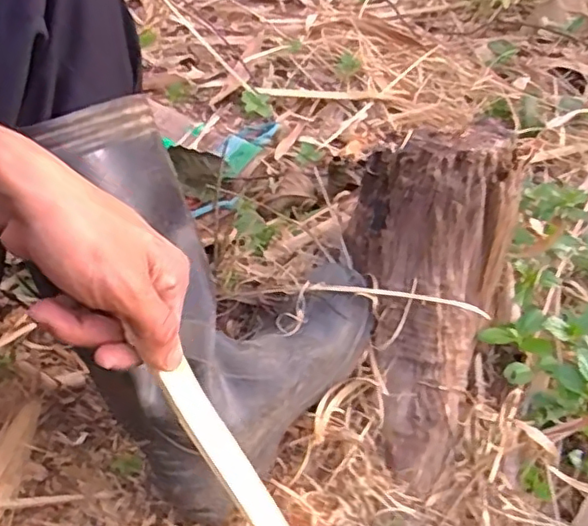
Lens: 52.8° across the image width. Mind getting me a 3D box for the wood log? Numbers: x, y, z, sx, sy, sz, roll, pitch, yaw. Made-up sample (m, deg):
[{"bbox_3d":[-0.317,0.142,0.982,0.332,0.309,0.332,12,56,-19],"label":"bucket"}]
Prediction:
[{"bbox_3d":[0.125,0.032,0.566,0.135,0.320,0.133,3,11,-1],"label":"wood log"}]

